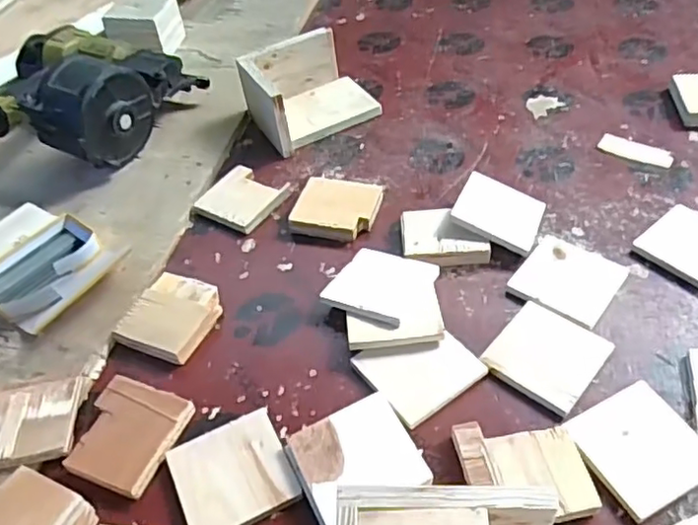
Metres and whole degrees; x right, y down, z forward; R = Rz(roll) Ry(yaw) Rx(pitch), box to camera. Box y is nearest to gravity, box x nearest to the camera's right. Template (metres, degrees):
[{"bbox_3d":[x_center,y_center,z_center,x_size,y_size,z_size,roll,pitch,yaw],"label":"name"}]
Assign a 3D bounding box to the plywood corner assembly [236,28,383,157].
[{"bbox_3d":[-0.058,-0.239,0.868,0.158,0.090,0.129,-28,52,-19],"label":"plywood corner assembly"}]

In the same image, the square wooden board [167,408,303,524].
[{"bbox_3d":[-0.095,0.176,0.531,0.090,0.013,0.086,-23,50,-15],"label":"square wooden board"}]

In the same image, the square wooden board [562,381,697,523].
[{"bbox_3d":[0.237,0.149,0.519,0.093,0.009,0.091,-23,50,-15],"label":"square wooden board"}]

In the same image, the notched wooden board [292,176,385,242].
[{"bbox_3d":[-0.014,-0.064,0.743,0.094,0.025,0.081,9,50,13],"label":"notched wooden board"}]

